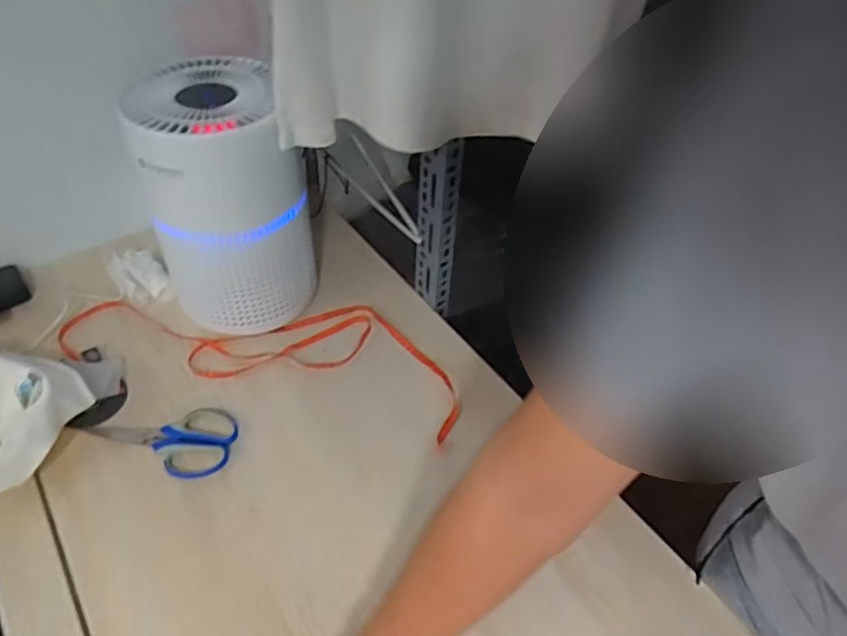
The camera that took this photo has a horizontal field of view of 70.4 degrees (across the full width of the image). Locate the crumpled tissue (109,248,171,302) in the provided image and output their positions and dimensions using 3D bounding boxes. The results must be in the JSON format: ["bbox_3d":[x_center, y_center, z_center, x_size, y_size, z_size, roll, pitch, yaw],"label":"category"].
[{"bbox_3d":[-0.417,-0.063,0.880,0.065,0.036,0.095,-27,53,-27],"label":"crumpled tissue"}]

